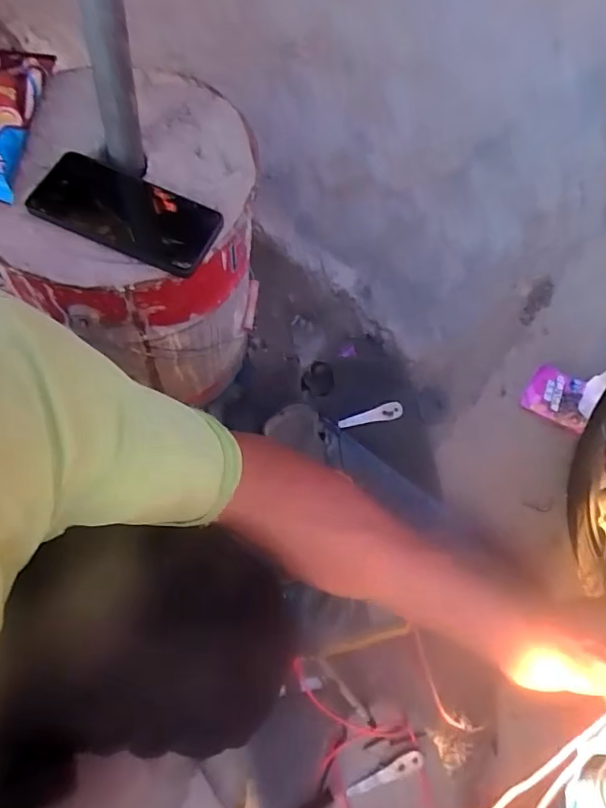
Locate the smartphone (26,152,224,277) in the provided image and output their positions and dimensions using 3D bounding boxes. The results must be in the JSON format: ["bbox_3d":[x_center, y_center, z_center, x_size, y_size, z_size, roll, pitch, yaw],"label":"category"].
[{"bbox_3d":[-0.159,-0.175,0.498,0.160,0.014,0.080,23,71,5],"label":"smartphone"}]

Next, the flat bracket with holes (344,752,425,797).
[{"bbox_3d":[0.099,0.446,0.657,0.098,0.004,0.019,-18,72,-9],"label":"flat bracket with holes"}]

